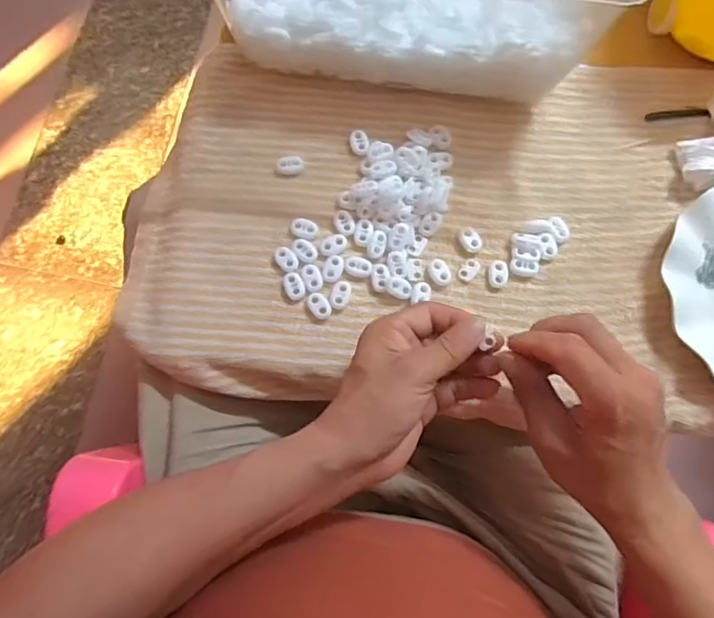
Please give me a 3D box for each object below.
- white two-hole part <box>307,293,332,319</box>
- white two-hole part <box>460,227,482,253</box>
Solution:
[{"bbox_3d":[-0.029,-0.003,0.398,0.015,0.004,0.022,-32,79,-8],"label":"white two-hole part"},{"bbox_3d":[0.091,-0.056,0.412,0.015,0.006,0.021,-35,79,-8],"label":"white two-hole part"}]

